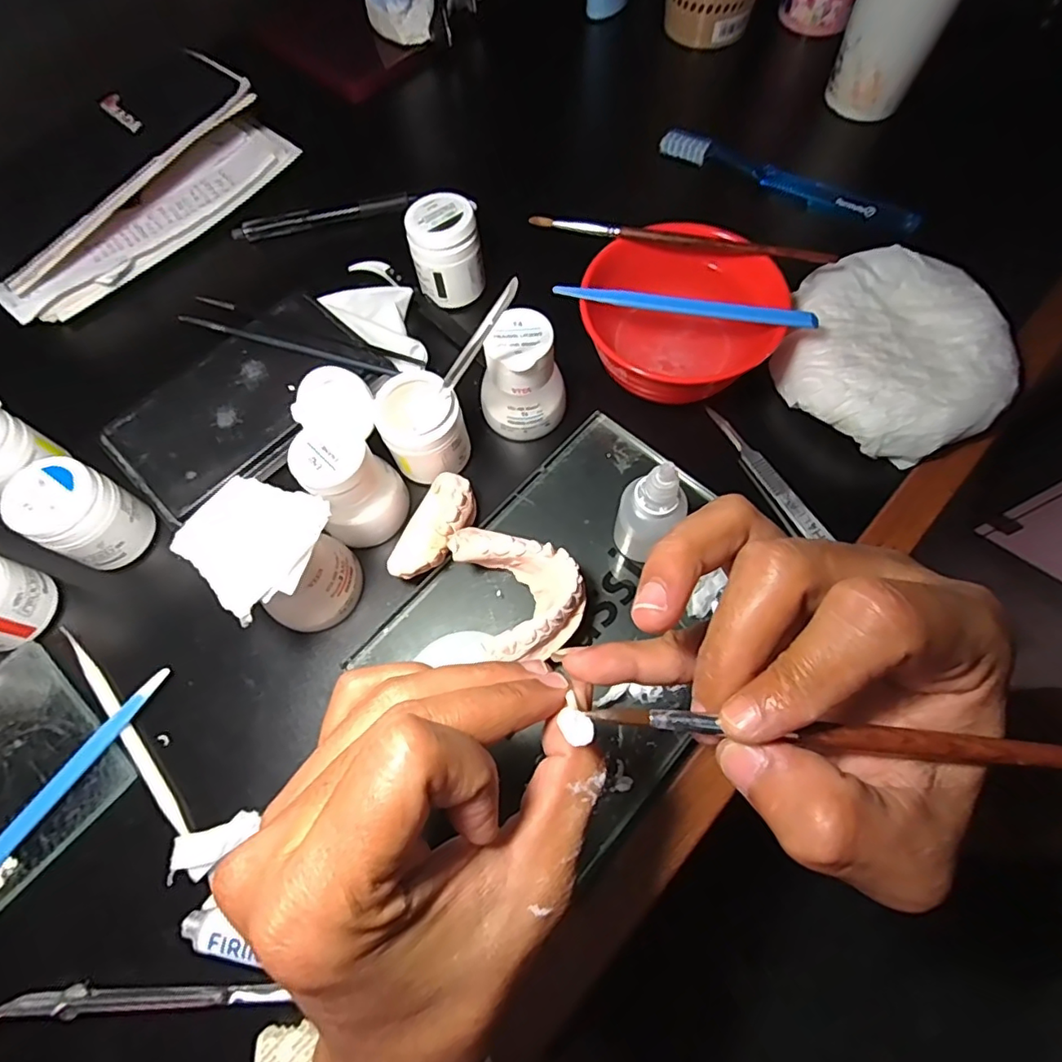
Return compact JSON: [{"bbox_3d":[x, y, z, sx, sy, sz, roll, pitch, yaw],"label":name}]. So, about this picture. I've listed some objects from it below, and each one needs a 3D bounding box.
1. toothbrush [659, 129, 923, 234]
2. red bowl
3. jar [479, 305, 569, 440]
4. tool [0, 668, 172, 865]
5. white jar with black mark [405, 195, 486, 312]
[{"bbox_3d":[0.181,-0.251,0.404,0.187,0.014,0.016,30,72,13],"label":"toothbrush"},{"bbox_3d":[0.086,-0.121,0.327,0.104,0.053,0.089,15,69,8],"label":"red bowl"},{"bbox_3d":[-0.002,-0.084,0.313,0.042,0.057,0.043,-1,68,2],"label":"jar"},{"bbox_3d":[-0.226,0.123,0.267,0.011,0.005,0.138,33,73,14],"label":"tool"},{"bbox_3d":[-0.053,-0.178,0.359,0.043,0.048,0.041,-1,68,2],"label":"white jar with black mark"}]

